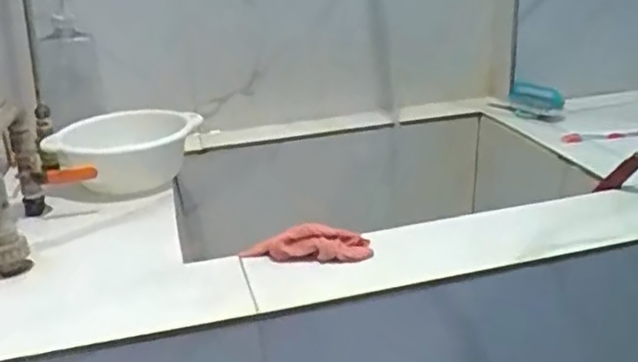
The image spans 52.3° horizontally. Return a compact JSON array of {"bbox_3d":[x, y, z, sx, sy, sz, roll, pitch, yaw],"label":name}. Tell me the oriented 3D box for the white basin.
[{"bbox_3d":[-0.293,-0.038,0.976,0.214,0.089,0.158,-6,23,-4],"label":"white basin"}]

